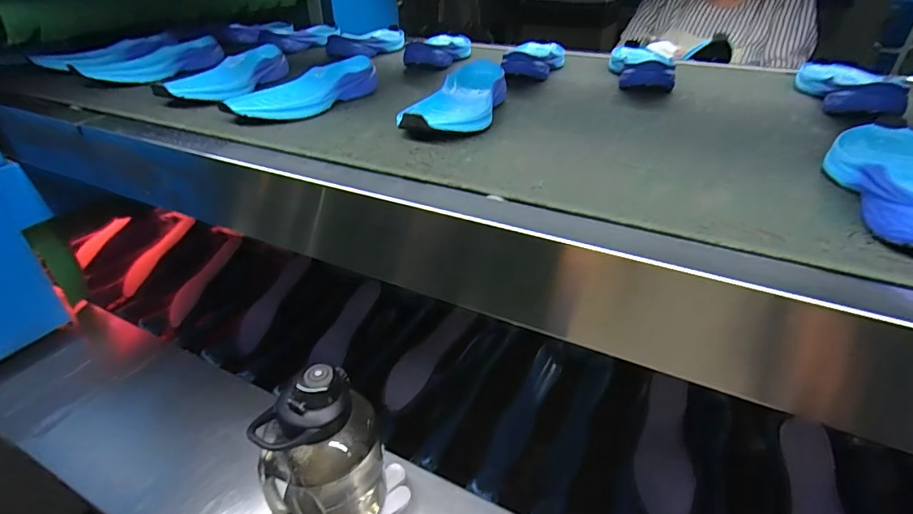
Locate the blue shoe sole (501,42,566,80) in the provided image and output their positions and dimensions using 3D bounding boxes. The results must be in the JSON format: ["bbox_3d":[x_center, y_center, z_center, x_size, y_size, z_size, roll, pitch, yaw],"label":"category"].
[{"bbox_3d":[0.147,-0.366,0.846,0.097,0.039,0.238,9,34,11],"label":"blue shoe sole"}]

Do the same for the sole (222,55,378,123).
[{"bbox_3d":[-0.208,-0.237,0.653,0.092,0.041,0.235,16,36,21],"label":"sole"}]

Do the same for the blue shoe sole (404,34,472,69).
[{"bbox_3d":[-0.028,-0.409,0.918,0.090,0.037,0.238,9,34,11],"label":"blue shoe sole"}]

